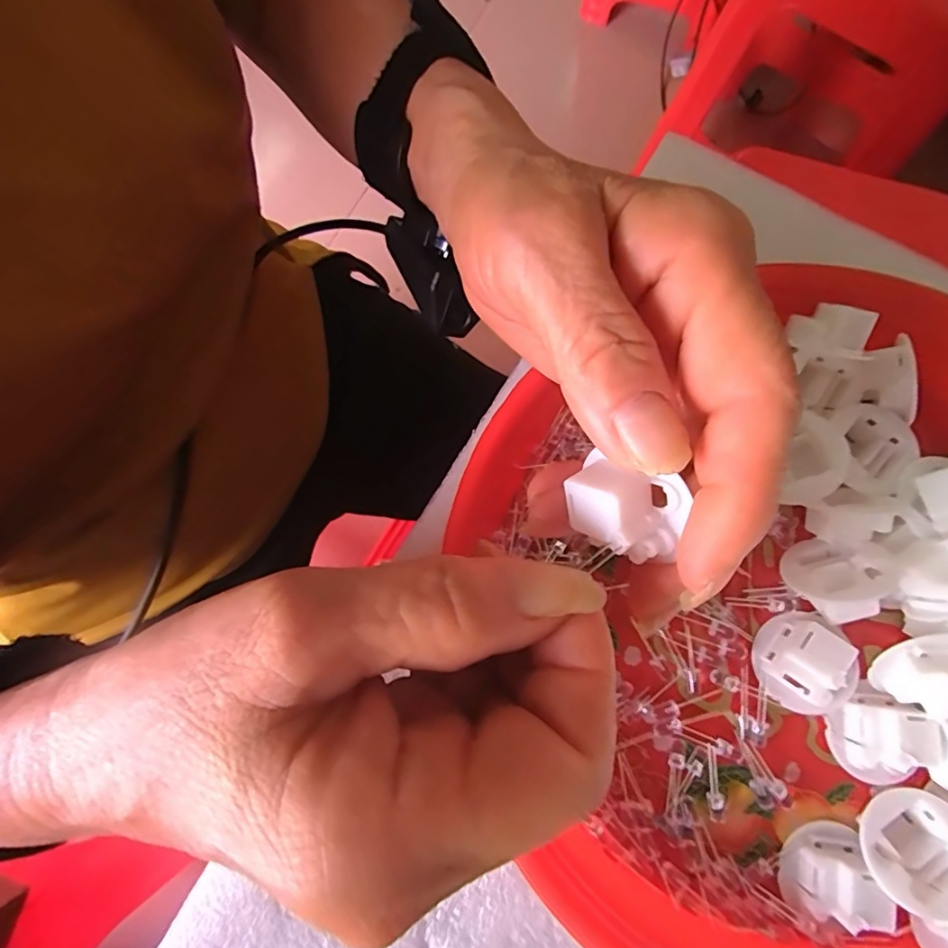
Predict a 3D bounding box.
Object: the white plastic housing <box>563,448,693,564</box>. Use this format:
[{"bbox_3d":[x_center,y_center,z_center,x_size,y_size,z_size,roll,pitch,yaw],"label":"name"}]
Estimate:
[{"bbox_3d":[0.035,0.009,0.122,0.028,0.014,0.018,25,80,5],"label":"white plastic housing"}]

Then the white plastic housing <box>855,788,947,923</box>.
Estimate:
[{"bbox_3d":[0.138,0.119,0.165,0.031,0.017,0.032,37,74,22],"label":"white plastic housing"}]

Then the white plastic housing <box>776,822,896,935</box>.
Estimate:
[{"bbox_3d":[0.112,0.128,0.165,0.026,0.016,0.023,-7,79,-1],"label":"white plastic housing"}]

